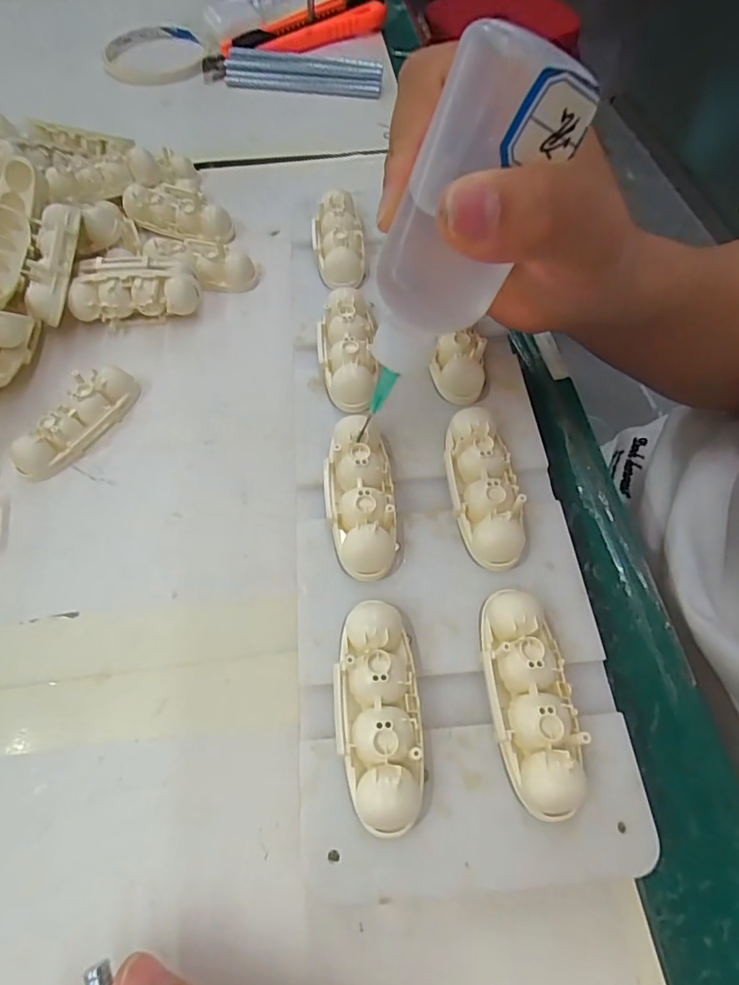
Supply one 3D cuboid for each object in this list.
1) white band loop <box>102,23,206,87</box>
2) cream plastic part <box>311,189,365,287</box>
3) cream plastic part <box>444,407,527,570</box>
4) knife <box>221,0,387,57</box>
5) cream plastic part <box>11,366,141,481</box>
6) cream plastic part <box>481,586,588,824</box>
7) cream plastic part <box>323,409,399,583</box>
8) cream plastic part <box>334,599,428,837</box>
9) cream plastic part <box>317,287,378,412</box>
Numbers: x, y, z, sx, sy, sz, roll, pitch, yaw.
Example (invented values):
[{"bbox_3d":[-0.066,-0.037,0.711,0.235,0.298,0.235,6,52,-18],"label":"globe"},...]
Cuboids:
[{"bbox_3d":[-0.167,-0.343,0.398,0.075,0.009,0.093,-10,62,-5],"label":"white band loop"},{"bbox_3d":[-0.016,-0.126,0.256,0.024,0.018,0.054,-6,62,-3],"label":"cream plastic part"},{"bbox_3d":[0.042,-0.003,0.190,0.024,0.016,0.060,-5,62,-3],"label":"cream plastic part"},{"bbox_3d":[-0.051,-0.374,0.412,0.140,0.015,0.039,-33,67,-17],"label":"knife"},{"bbox_3d":[-0.130,-0.032,0.229,0.021,0.016,0.062,23,64,12],"label":"cream plastic part"},{"bbox_3d":[0.048,0.060,0.155,0.023,0.016,0.062,-2,61,-1],"label":"cream plastic part"},{"bbox_3d":[-0.004,0.000,0.189,0.024,0.016,0.060,-4,62,-2],"label":"cream plastic part"},{"bbox_3d":[0.002,0.064,0.154,0.024,0.015,0.062,-3,61,-2],"label":"cream plastic part"},{"bbox_3d":[-0.010,-0.063,0.223,0.024,0.016,0.059,-5,62,-3],"label":"cream plastic part"}]

